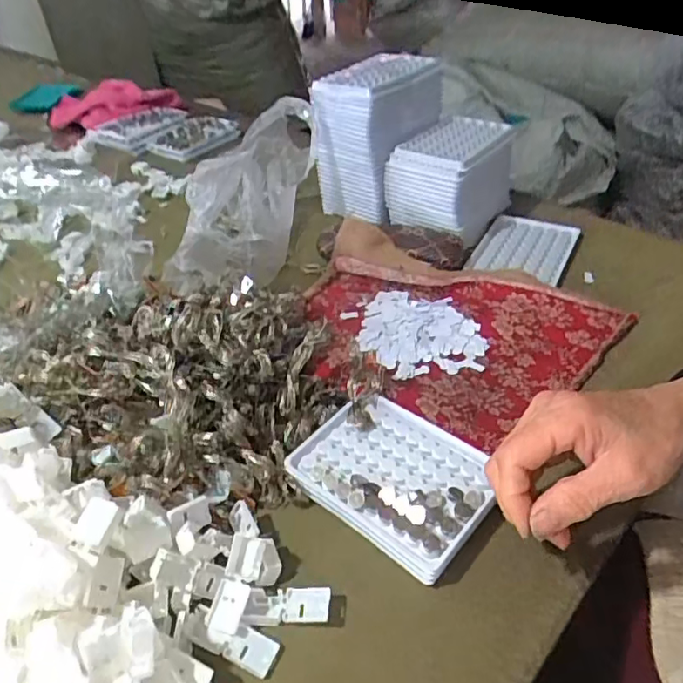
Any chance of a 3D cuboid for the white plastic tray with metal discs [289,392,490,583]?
[{"bbox_3d":[0.037,0.090,0.402,0.130,0.016,0.098,27,49,32],"label":"white plastic tray with metal discs"}]

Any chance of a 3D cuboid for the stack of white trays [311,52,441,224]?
[{"bbox_3d":[0.045,-0.246,0.696,0.103,0.154,0.122,24,48,30],"label":"stack of white trays"}]

